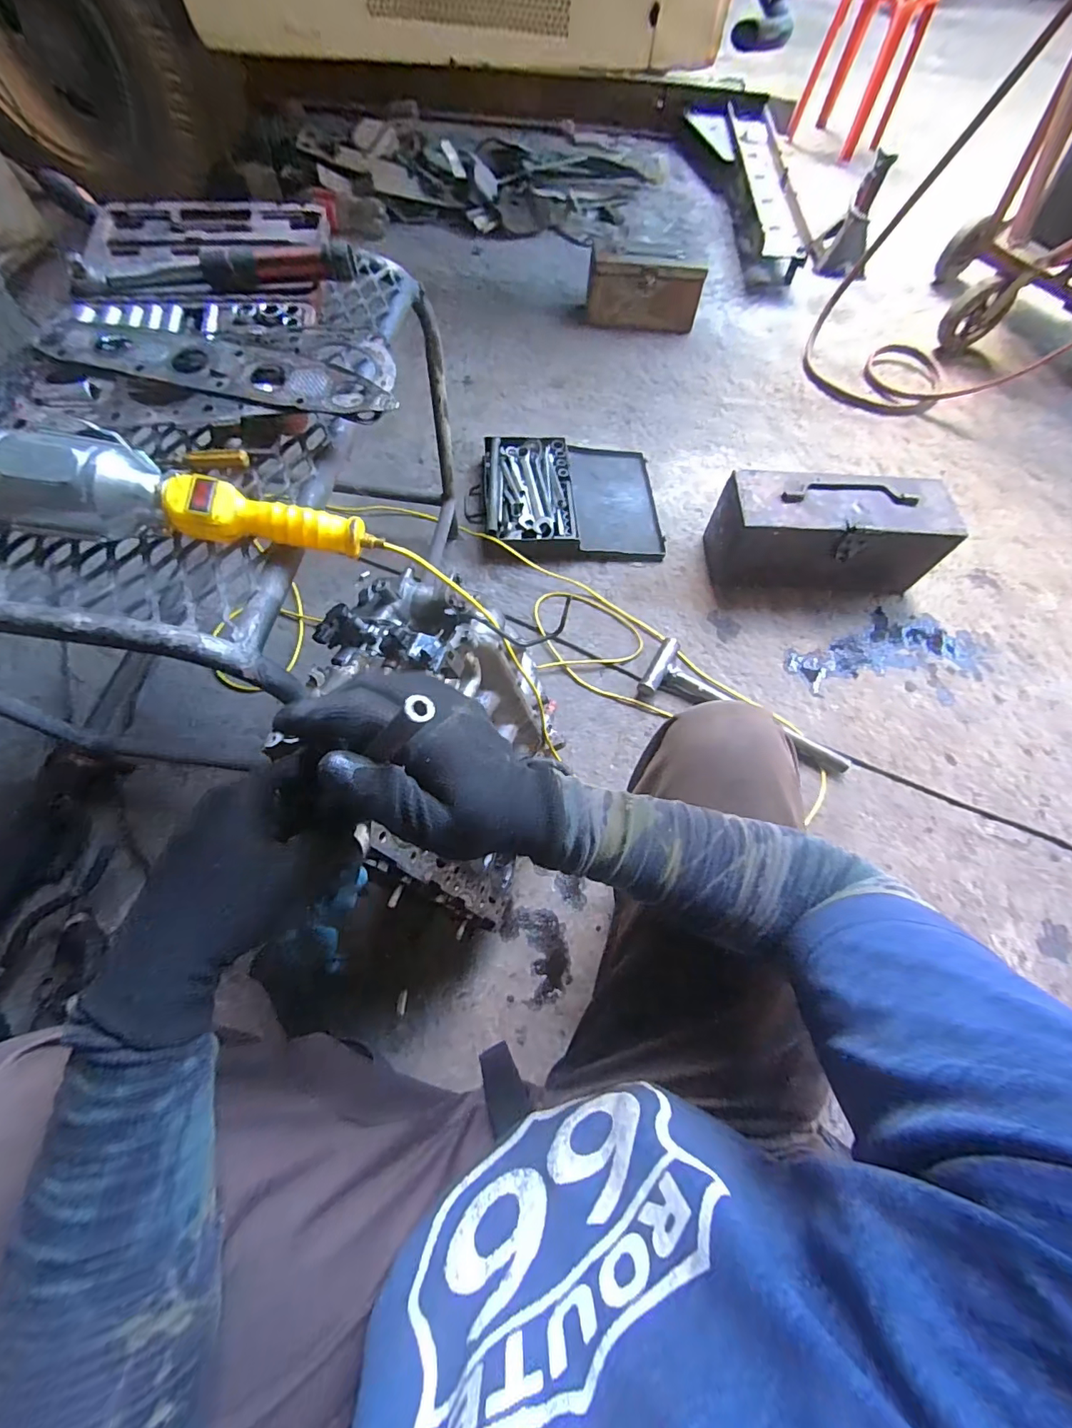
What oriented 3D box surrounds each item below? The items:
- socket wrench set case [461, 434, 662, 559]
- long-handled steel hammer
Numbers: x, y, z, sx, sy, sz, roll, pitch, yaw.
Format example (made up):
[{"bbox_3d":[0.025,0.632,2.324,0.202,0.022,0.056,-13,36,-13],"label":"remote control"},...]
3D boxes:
[{"bbox_3d":[0.069,-0.516,1.158,0.440,0.056,0.357,0,65,-4],"label":"socket wrench set case"},{"bbox_3d":[0.396,-0.002,0.950,0.401,0.038,0.134,29,66,10],"label":"long-handled steel hammer"}]

